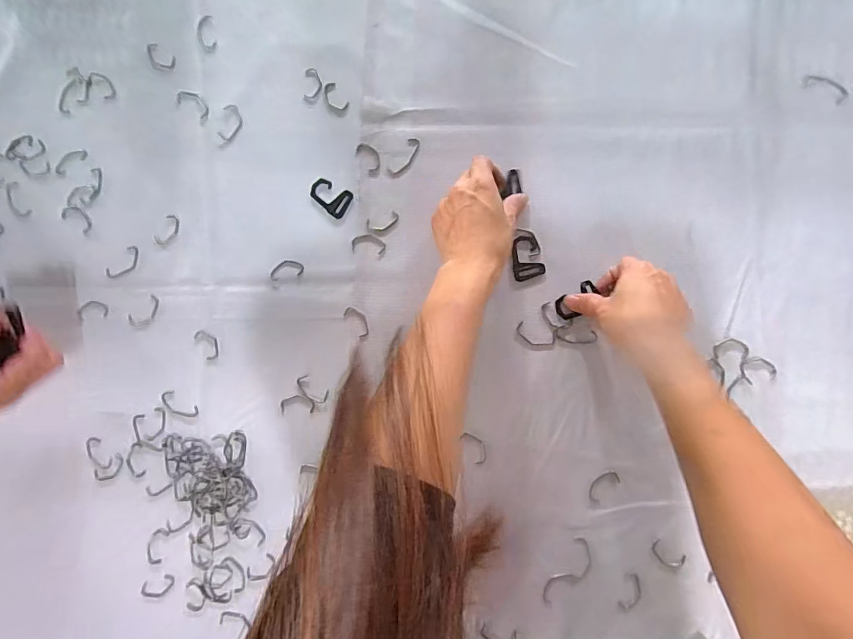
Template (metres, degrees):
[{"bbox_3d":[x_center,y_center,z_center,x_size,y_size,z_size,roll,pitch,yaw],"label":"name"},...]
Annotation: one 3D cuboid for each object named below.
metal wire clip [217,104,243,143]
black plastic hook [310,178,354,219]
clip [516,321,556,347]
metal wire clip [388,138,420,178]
[{"bbox_3d":[-0.200,-0.201,0.455,0.021,0.005,0.039,13,89,4],"label":"metal wire clip"},{"bbox_3d":[-0.097,-0.124,0.447,0.043,0.004,0.030,34,90,4],"label":"black plastic hook"},{"bbox_3d":[0.106,0.016,0.429,0.039,0.004,0.020,17,89,4],"label":"clip"},{"bbox_3d":[-0.021,-0.161,0.444,0.017,0.004,0.045,33,90,4],"label":"metal wire clip"}]

